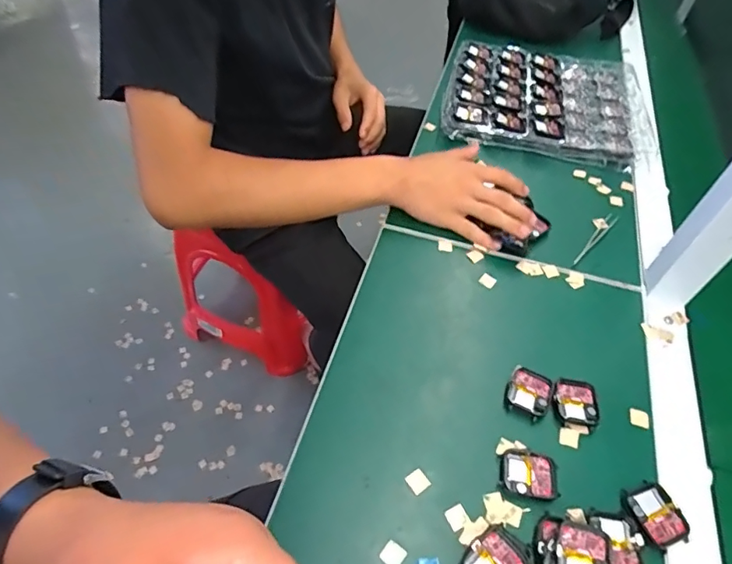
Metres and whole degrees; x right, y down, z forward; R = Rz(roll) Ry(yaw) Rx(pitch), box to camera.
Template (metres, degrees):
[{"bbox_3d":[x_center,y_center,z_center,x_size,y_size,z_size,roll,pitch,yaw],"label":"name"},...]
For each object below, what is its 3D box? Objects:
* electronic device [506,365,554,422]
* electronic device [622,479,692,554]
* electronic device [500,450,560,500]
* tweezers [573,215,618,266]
[{"bbox_3d":[0.150,0.101,0.455,0.038,0.012,0.046,24,53,14],"label":"electronic device"},{"bbox_3d":[0.228,0.183,0.388,0.036,0.007,0.045,-12,53,-14],"label":"electronic device"},{"bbox_3d":[0.134,0.159,0.407,0.044,0.008,0.036,9,51,2],"label":"electronic device"},{"bbox_3d":[0.276,-0.054,0.590,0.012,0.016,0.111,37,57,23],"label":"tweezers"}]

